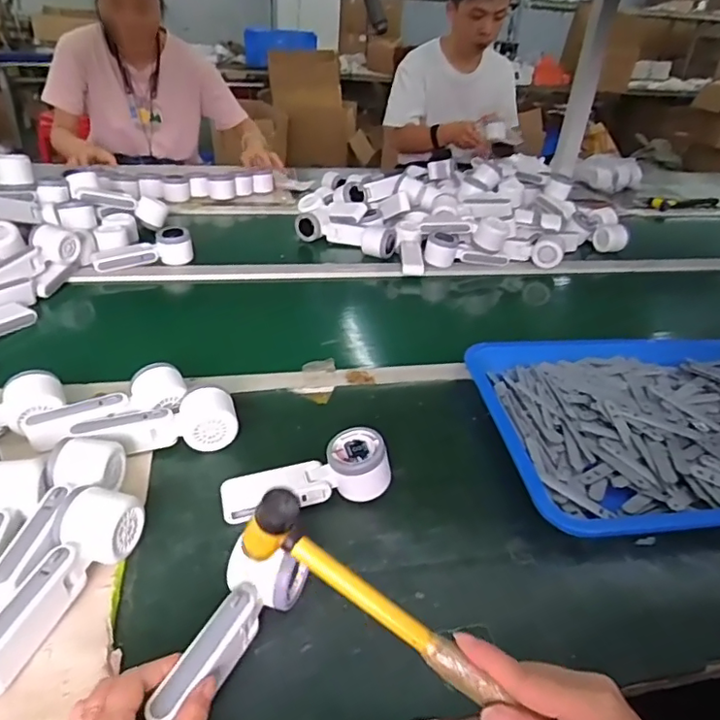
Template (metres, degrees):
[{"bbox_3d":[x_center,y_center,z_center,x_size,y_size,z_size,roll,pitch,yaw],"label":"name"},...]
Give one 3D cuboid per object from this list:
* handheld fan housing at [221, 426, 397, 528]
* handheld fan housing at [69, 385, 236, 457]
[{"bbox_3d":[-0.051,0.114,0.561,0.170,0.057,0.052,-6,34,-16],"label":"handheld fan housing"},{"bbox_3d":[-0.217,0.073,0.612,0.164,0.054,0.052,-3,33,-11],"label":"handheld fan housing"}]

